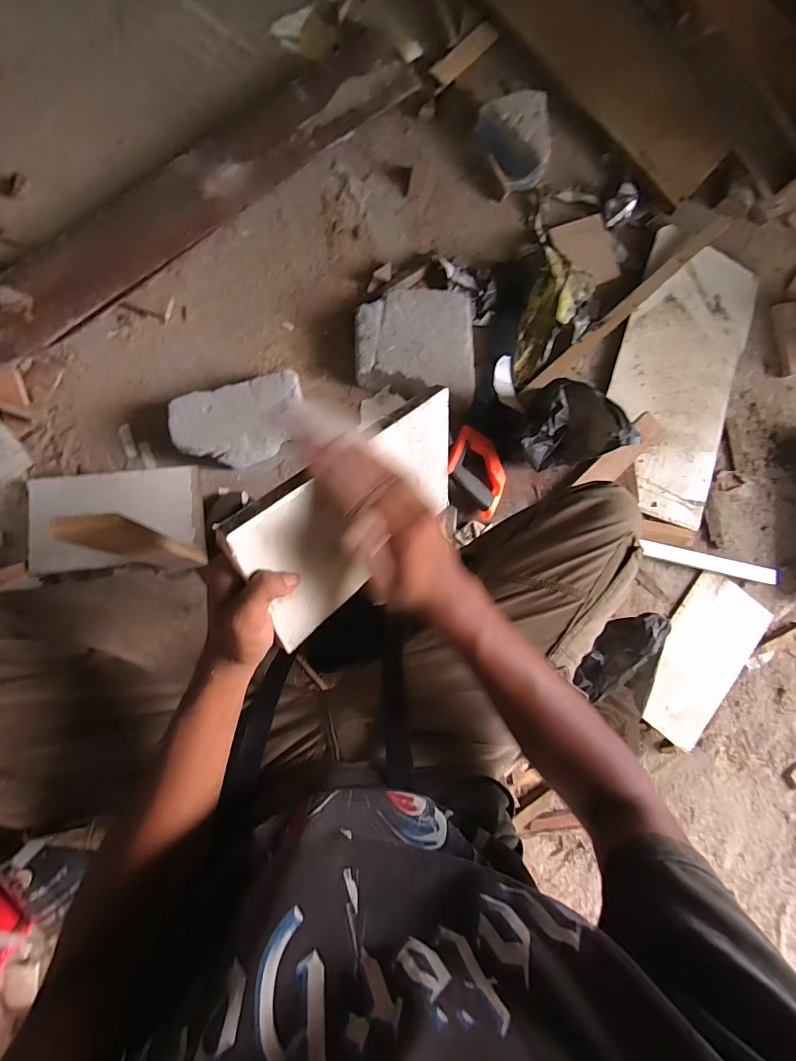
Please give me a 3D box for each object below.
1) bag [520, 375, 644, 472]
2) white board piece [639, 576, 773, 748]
[{"bbox_3d":[0.274,-0.178,0.712,0.169,0.155,0.137,-8,90,-9],"label":"bag"},{"bbox_3d":[0.620,0.264,0.866,0.207,0.027,0.330,36,86,-9],"label":"white board piece"}]

